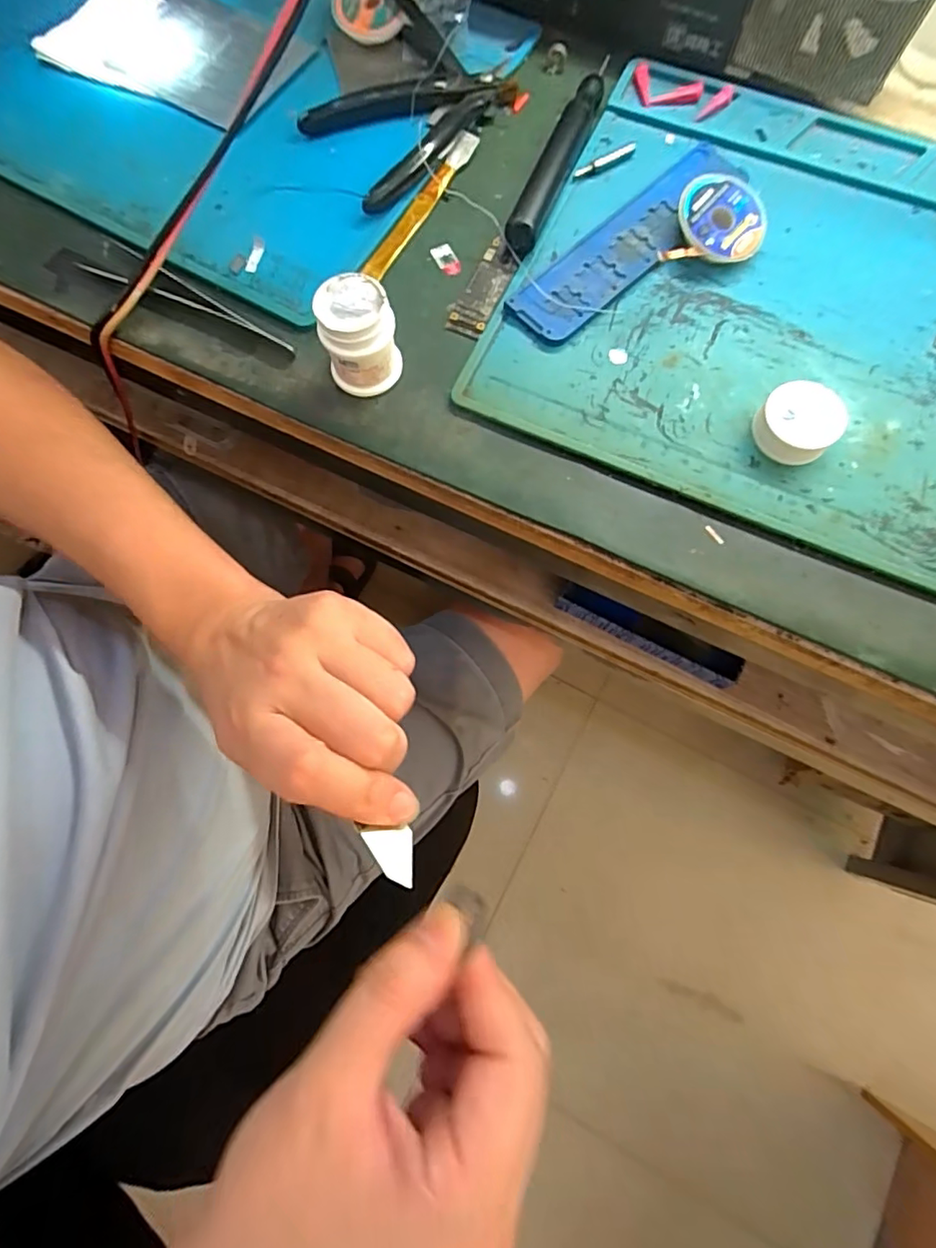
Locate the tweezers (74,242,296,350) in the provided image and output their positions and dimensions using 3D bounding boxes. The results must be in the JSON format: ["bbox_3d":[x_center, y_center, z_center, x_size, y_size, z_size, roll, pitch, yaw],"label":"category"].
[{"bbox_3d":[-0.142,-0.170,0.276,0.129,0.006,0.022,25,79,7],"label":"tweezers"}]

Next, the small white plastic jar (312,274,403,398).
[{"bbox_3d":[-0.050,-0.130,0.248,0.033,0.039,0.029,-14,77,-1],"label":"small white plastic jar"}]

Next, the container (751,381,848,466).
[{"bbox_3d":[0.148,-0.090,0.242,0.033,0.017,0.031,0,77,2],"label":"container"}]

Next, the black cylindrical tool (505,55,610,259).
[{"bbox_3d":[0.051,-0.249,0.282,0.015,0.018,0.132,23,78,7],"label":"black cylindrical tool"}]

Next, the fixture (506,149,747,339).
[{"bbox_3d":[0.084,-0.196,0.276,0.146,0.005,0.040,-41,79,-8],"label":"fixture"}]

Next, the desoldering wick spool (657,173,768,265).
[{"bbox_3d":[0.122,-0.192,0.265,0.043,0.020,0.067,22,78,7],"label":"desoldering wick spool"}]

